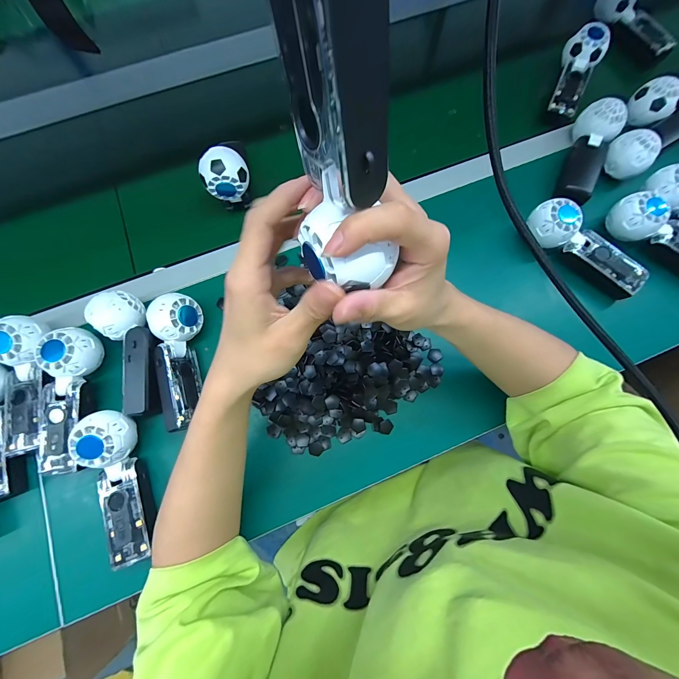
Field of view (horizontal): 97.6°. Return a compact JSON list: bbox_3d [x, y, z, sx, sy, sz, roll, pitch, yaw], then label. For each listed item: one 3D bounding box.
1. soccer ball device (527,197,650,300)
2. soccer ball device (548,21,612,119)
[{"bbox_3d":[0.349,-0.131,0.418,0.174,0.055,0.050,36,78,9],"label":"soccer ball device"},{"bbox_3d":[0.407,-0.464,0.507,0.060,0.045,0.166,26,76,7],"label":"soccer ball device"}]

